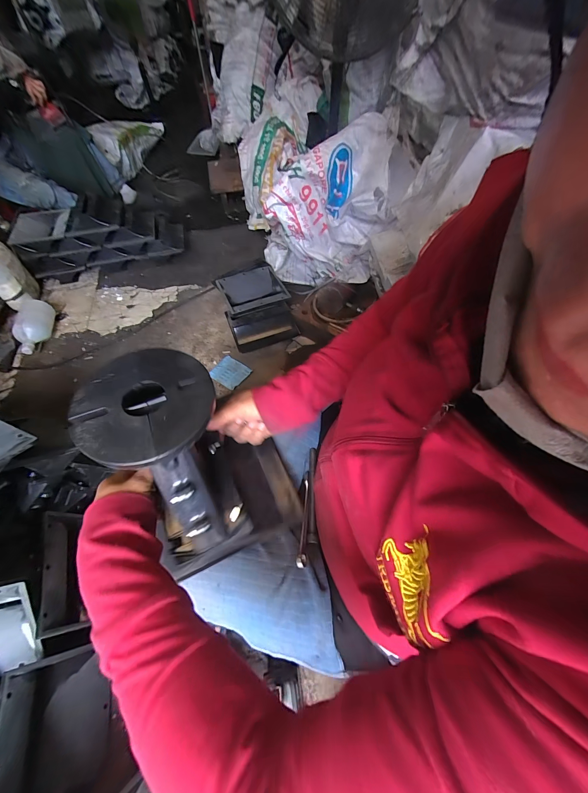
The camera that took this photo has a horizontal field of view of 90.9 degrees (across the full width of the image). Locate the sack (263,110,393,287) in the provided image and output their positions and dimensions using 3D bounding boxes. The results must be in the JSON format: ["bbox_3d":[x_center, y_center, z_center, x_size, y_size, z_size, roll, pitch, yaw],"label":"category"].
[{"bbox_3d":[0.107,-0.622,1.054,0.428,0.467,0.303,-4,56,0],"label":"sack"}]

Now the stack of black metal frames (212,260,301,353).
[{"bbox_3d":[-0.144,-0.364,1.157,0.263,0.114,0.358,-19,58,-9],"label":"stack of black metal frames"}]

